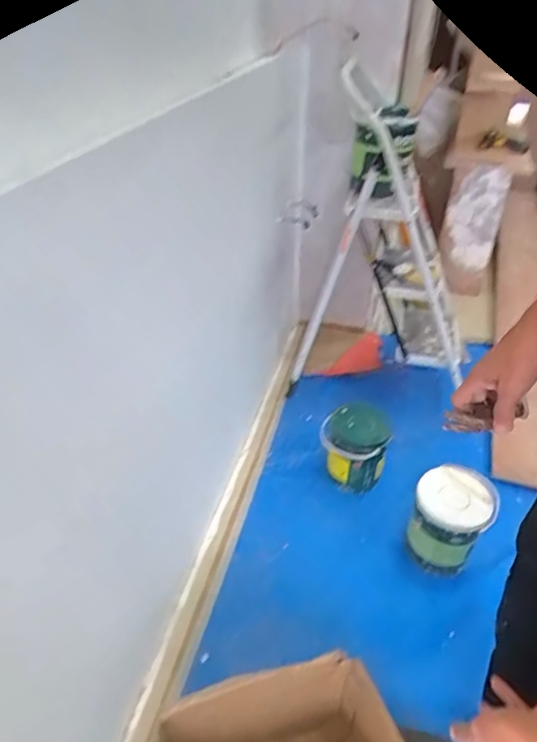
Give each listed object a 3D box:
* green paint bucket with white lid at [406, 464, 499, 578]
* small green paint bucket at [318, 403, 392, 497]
[{"bbox_3d":[0.451,0.382,1.272,0.184,0.234,0.160,17,41,19],"label":"green paint bucket with white lid"},{"bbox_3d":[0.257,0.219,1.523,0.193,0.220,0.203,0,36,0],"label":"small green paint bucket"}]

